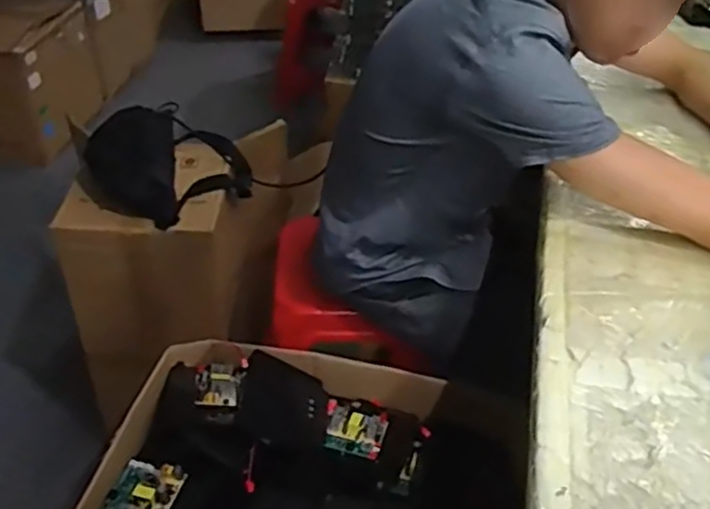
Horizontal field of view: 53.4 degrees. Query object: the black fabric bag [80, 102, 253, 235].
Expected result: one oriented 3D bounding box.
[{"bbox_3d":[-0.325,-0.154,1.226,0.213,0.152,0.285,20,44,21],"label":"black fabric bag"}]

